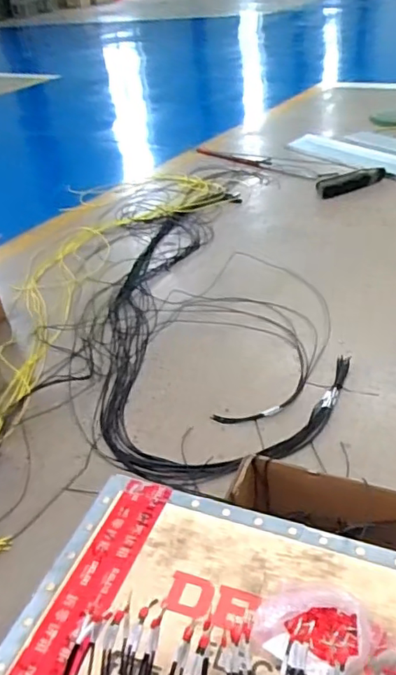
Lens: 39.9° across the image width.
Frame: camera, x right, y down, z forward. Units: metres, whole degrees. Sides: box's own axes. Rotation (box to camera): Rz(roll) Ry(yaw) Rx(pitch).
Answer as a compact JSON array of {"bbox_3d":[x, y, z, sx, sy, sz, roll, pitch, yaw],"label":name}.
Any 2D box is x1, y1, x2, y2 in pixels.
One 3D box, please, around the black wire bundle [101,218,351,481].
[{"bbox_3d":[-0.048,-0.116,1.823,0.638,0.044,1.460,-12,33,-10],"label":"black wire bundle"}]

